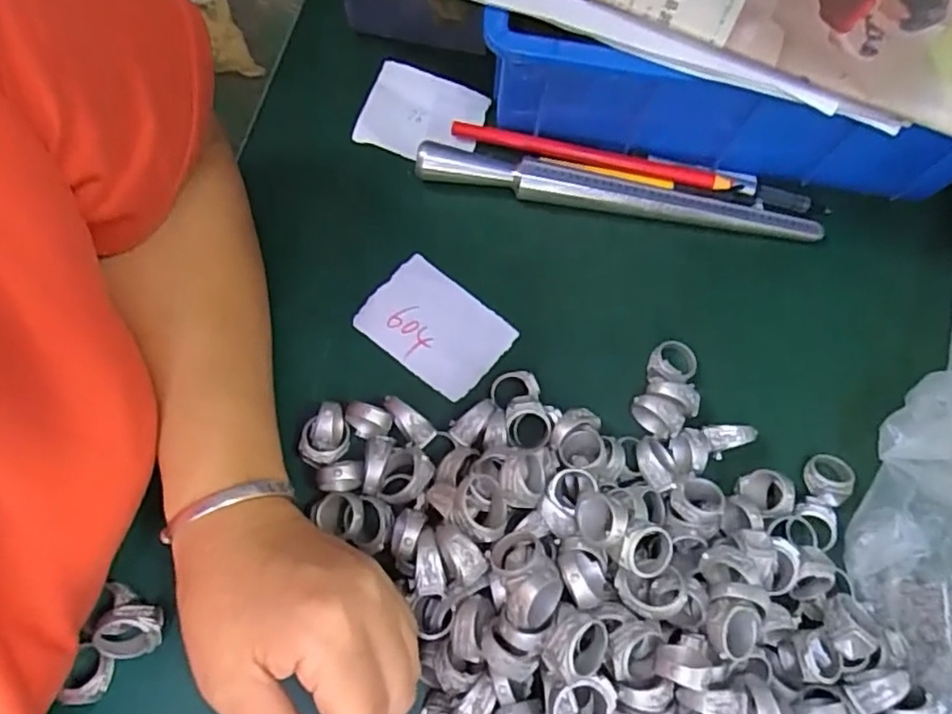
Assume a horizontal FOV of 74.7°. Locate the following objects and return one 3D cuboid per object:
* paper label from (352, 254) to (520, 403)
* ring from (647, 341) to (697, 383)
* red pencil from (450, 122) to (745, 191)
[{"bbox_3d":[-0.023,-0.017,0.350,0.075,0.004,0.055,38,76,8],"label":"paper label"},{"bbox_3d":[0.108,0.003,0.341,0.025,0.011,0.025,7,75,1],"label":"ring"},{"bbox_3d":[0.069,-0.119,0.369,0.171,0.006,0.011,14,75,3],"label":"red pencil"}]

